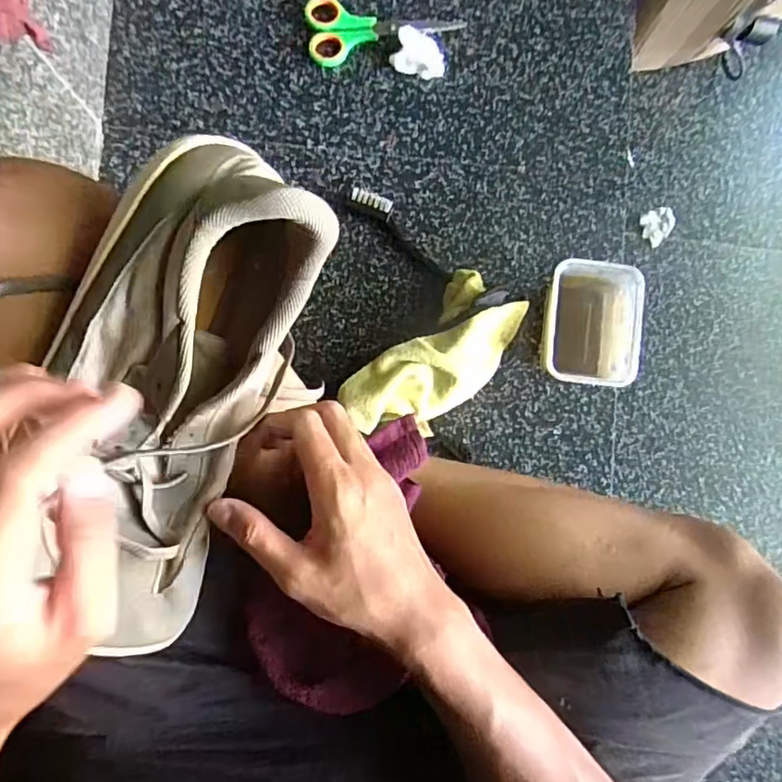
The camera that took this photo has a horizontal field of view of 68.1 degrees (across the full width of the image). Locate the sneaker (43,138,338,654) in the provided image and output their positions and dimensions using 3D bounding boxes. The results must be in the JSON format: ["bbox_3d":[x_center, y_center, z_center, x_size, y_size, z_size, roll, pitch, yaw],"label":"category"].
[{"bbox_3d":[-0.112,0.003,0.315,0.121,0.098,0.256,10,103,-4],"label":"sneaker"}]

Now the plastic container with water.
[{"bbox_3d":[0.176,-0.060,0.530,0.085,0.062,0.108,3,87,-4],"label":"plastic container with water"}]

